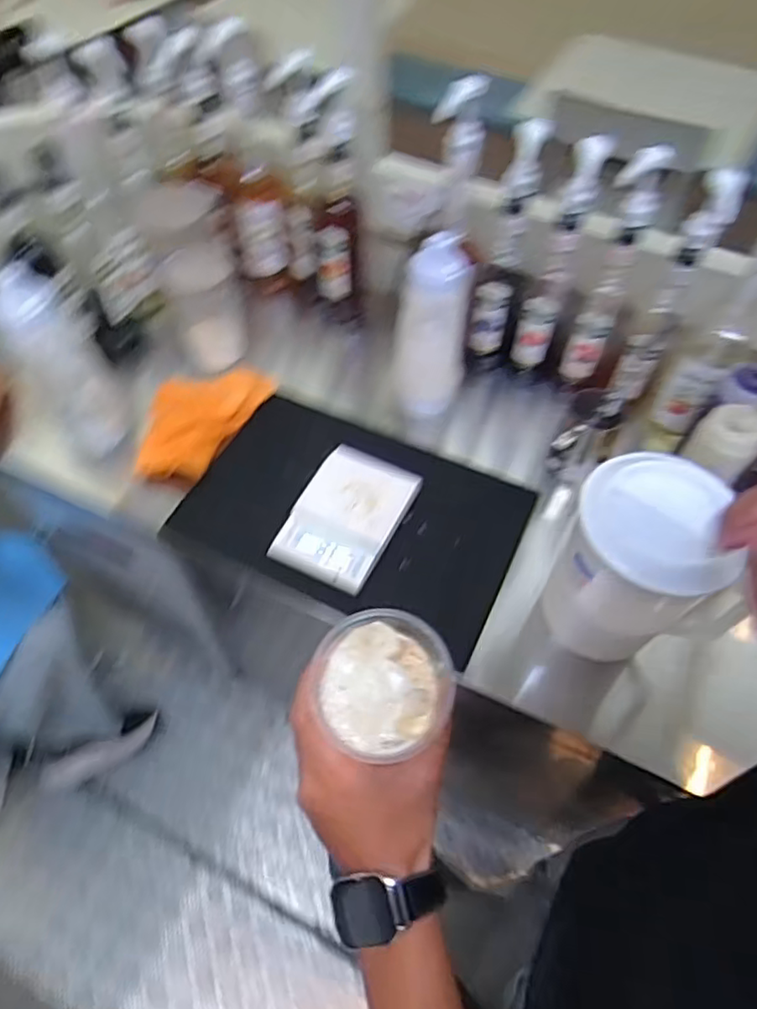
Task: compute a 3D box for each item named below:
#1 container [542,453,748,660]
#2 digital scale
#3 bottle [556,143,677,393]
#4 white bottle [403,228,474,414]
[{"bbox_3d":[0.264,0.062,0.673,0.122,0.222,0.144,18,58,12],"label":"container"},{"bbox_3d":[-0.041,0.013,0.832,0.134,0.031,0.193,24,59,15],"label":"digital scale"},{"bbox_3d":[0.326,-0.303,0.839,0.077,0.352,0.087,19,58,12],"label":"bottle"},{"bbox_3d":[0.079,-0.240,0.853,0.082,0.256,0.069,7,57,4],"label":"white bottle"}]

